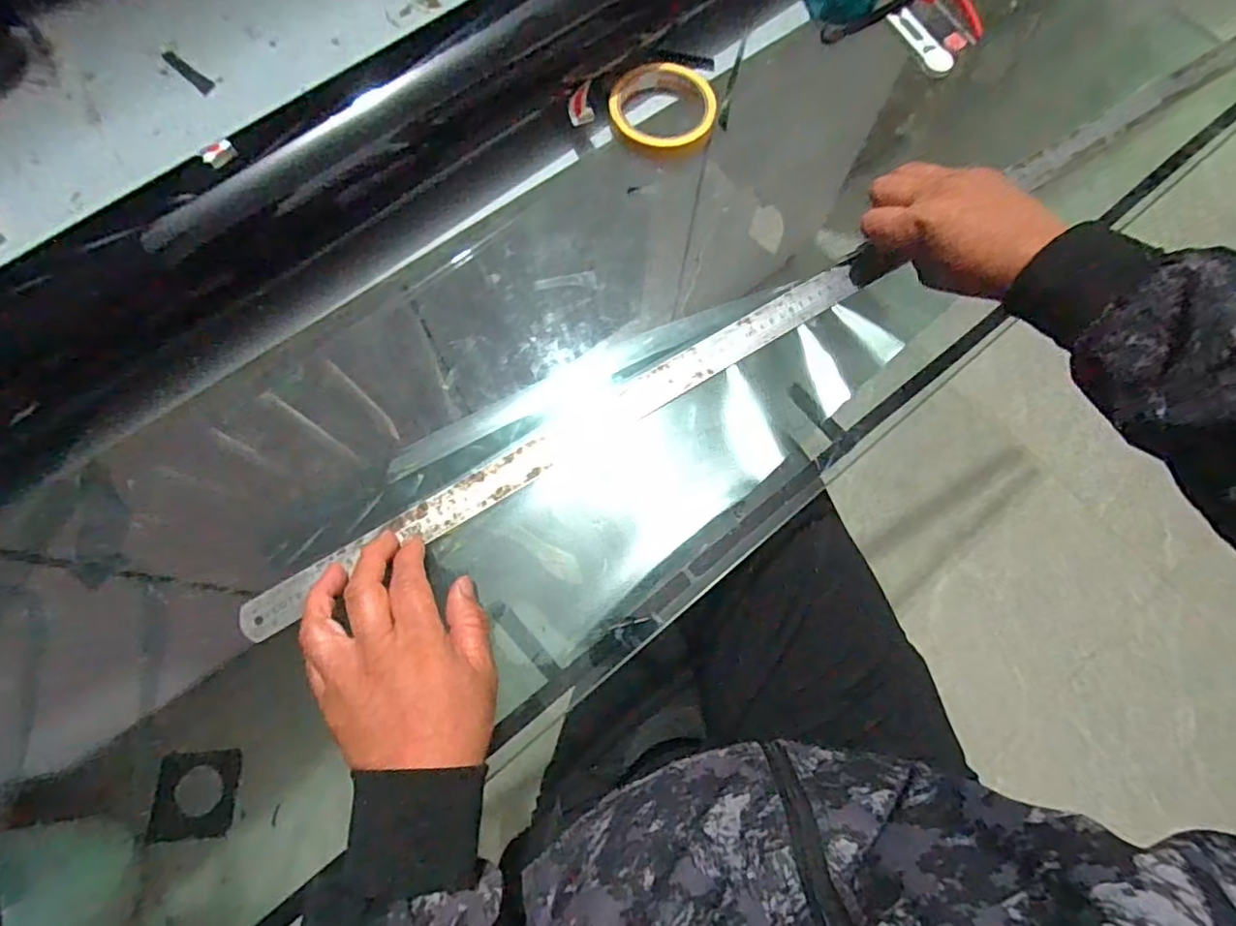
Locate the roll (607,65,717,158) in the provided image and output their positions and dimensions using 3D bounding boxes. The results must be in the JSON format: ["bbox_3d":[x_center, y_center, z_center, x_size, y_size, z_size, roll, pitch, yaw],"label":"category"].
[{"bbox_3d":[0.040,-0.314,0.530,0.092,0.016,0.085,1,74,-2],"label":"roll"}]

